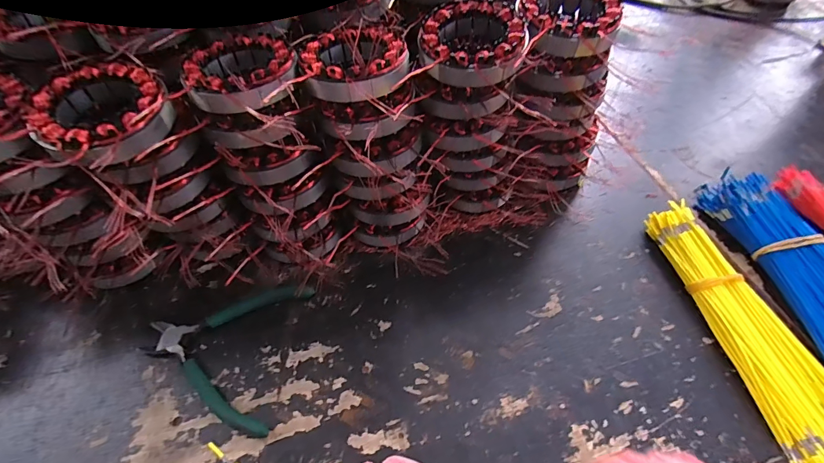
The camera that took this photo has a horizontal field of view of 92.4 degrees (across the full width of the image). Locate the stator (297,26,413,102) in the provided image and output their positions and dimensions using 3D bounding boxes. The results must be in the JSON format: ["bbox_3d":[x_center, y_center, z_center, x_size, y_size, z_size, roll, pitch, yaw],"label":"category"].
[{"bbox_3d":[-0.047,-0.137,0.320,0.084,0.026,0.086,0,54,0],"label":"stator"}]

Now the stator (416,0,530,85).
[{"bbox_3d":[0.050,-0.158,0.330,0.085,0.027,0.091,0,54,0],"label":"stator"}]

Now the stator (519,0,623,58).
[{"bbox_3d":[0.133,-0.182,0.340,0.079,0.030,0.095,8,55,6],"label":"stator"}]

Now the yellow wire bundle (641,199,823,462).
[{"bbox_3d":[0.299,0.077,0.354,0.070,0.027,0.240,-7,55,-5],"label":"yellow wire bundle"}]

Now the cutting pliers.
[{"bbox_3d":[-0.171,0.097,0.359,0.134,0.009,0.139,8,55,6],"label":"cutting pliers"}]

